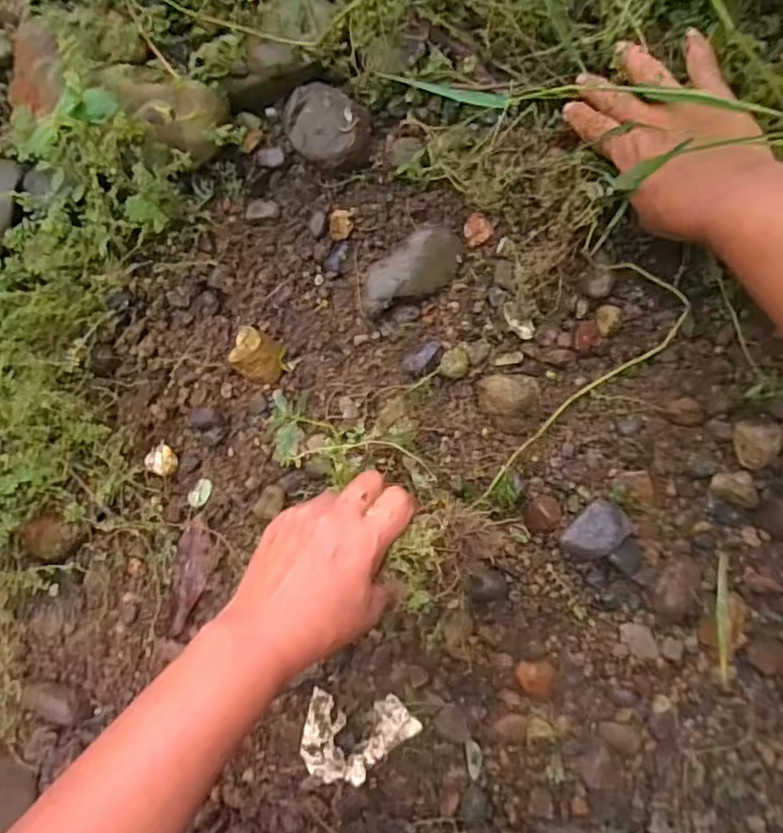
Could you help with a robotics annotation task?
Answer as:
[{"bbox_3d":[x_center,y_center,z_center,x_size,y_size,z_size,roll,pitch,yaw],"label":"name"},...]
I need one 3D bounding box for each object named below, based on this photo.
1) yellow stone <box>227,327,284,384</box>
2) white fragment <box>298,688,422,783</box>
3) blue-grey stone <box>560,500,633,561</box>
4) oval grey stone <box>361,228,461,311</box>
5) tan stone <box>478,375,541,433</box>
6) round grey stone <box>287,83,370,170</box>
[{"bbox_3d":[-0.109,-0.049,0.498,0.034,0.026,0.042,11,91,7],"label":"yellow stone"},{"bbox_3d":[-0.026,0.260,0.492,0.089,0.010,0.069,6,90,7],"label":"white fragment"},{"bbox_3d":[0.154,0.088,0.462,0.051,0.016,0.036,-44,84,5],"label":"blue-grey stone"},{"bbox_3d":[0.016,-0.114,0.489,0.088,0.022,0.042,-35,85,6],"label":"oval grey stone"},{"bbox_3d":[0.090,-0.010,0.470,0.046,0.023,0.043,1,89,7],"label":"tan stone"},{"bbox_3d":[-0.052,-0.231,0.493,0.055,0.034,0.069,-39,85,5],"label":"round grey stone"}]

